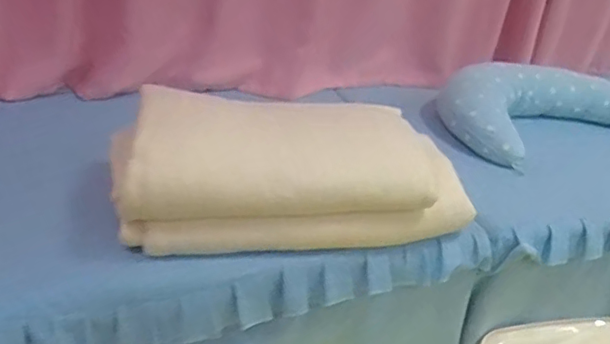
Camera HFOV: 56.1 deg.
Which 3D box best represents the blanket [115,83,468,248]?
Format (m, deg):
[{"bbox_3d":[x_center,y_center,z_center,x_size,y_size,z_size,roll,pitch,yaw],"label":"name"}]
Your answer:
[{"bbox_3d":[-0.013,-0.007,1.171,0.724,0.236,0.223,0,28,-12],"label":"blanket"}]

